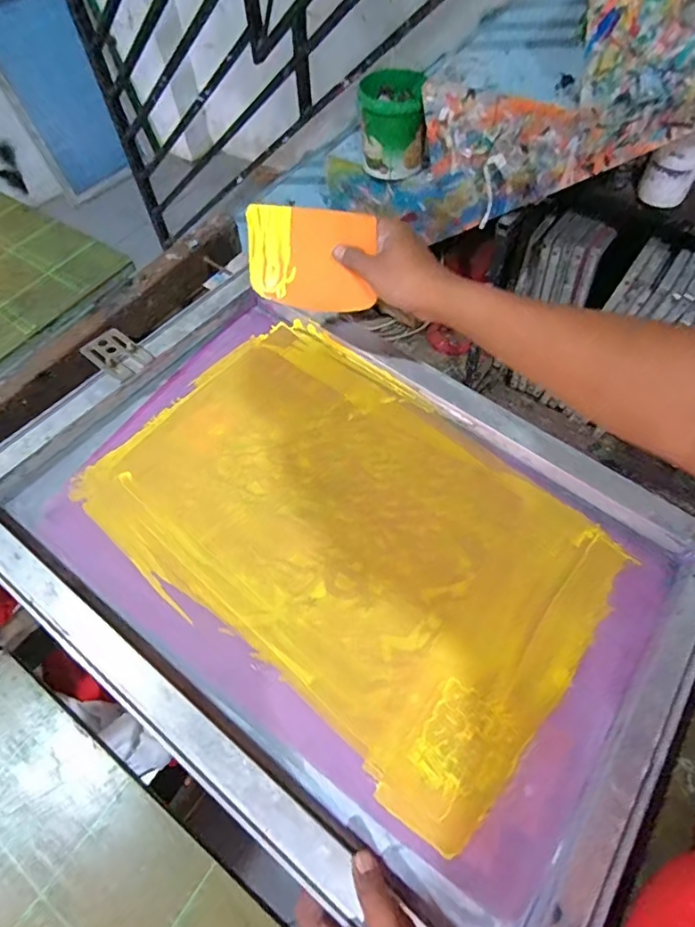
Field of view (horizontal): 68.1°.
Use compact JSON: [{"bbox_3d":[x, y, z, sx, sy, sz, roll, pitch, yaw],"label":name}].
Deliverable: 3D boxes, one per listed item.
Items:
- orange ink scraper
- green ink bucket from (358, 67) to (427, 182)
[{"bbox_3d":[-0.039,-0.205,0.522,0.140,0.095,0.008,15,37,20],"label":"orange ink scraper"},{"bbox_3d":[0.104,-0.771,1.161,0.149,0.181,0.141,3,58,5],"label":"green ink bucket"}]

